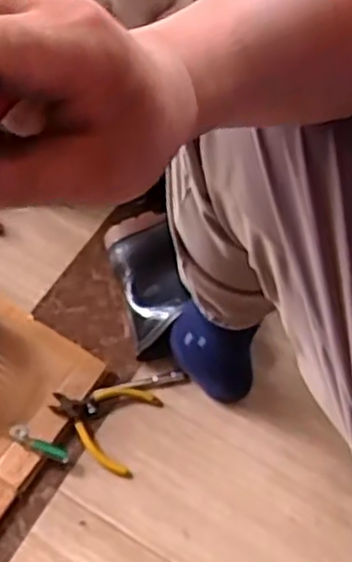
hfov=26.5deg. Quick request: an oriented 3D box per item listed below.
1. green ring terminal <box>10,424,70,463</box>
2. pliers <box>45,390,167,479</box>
[{"bbox_3d":[-0.146,0.175,0.800,0.069,0.008,0.018,29,63,0],"label":"green ring terminal"},{"bbox_3d":[-0.083,0.152,0.835,0.108,0.024,0.100,22,60,7],"label":"pliers"}]

